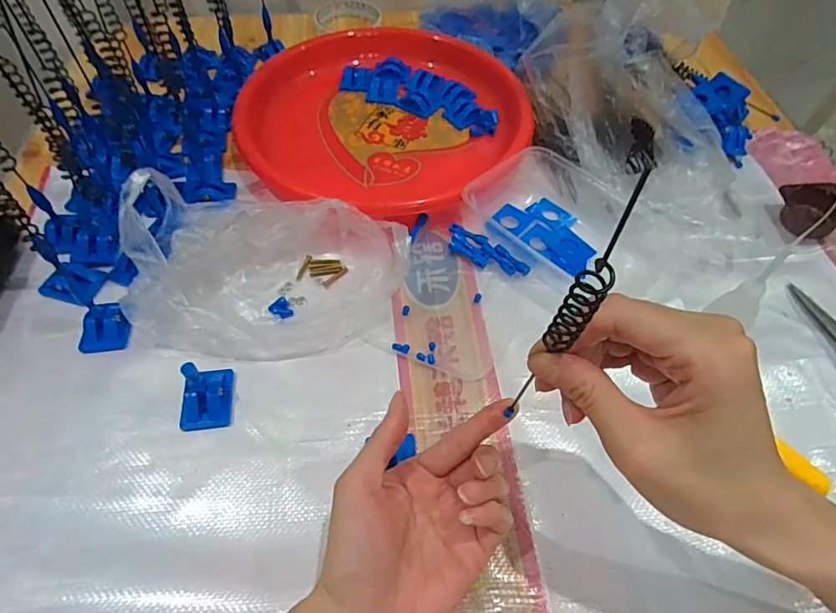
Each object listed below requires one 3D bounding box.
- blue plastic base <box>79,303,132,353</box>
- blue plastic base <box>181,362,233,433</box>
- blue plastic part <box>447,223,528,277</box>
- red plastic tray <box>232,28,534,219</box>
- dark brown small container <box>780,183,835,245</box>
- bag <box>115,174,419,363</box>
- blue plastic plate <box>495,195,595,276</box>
[{"bbox_3d":[-0.239,0.016,0.386,0.035,0.010,0.038,1,87,-8],"label":"blue plastic base"},{"bbox_3d":[-0.153,0.058,0.352,0.032,0.044,0.043,-8,56,-6],"label":"blue plastic base"},{"bbox_3d":[0.058,-0.046,0.443,0.079,0.011,0.029,33,61,20],"label":"blue plastic part"},{"bbox_3d":[-0.035,-0.198,0.522,0.274,0.045,0.280,30,60,18],"label":"red plastic tray"},{"bbox_3d":[0.365,-0.089,0.463,0.049,0.031,0.044,5,56,3],"label":"dark brown small container"},{"bbox_3d":[-0.114,-0.038,0.389,0.206,0.082,0.136,4,56,2],"label":"bag"},{"bbox_3d":[0.121,-0.070,0.456,0.097,0.004,0.061,39,63,23],"label":"blue plastic plate"}]

